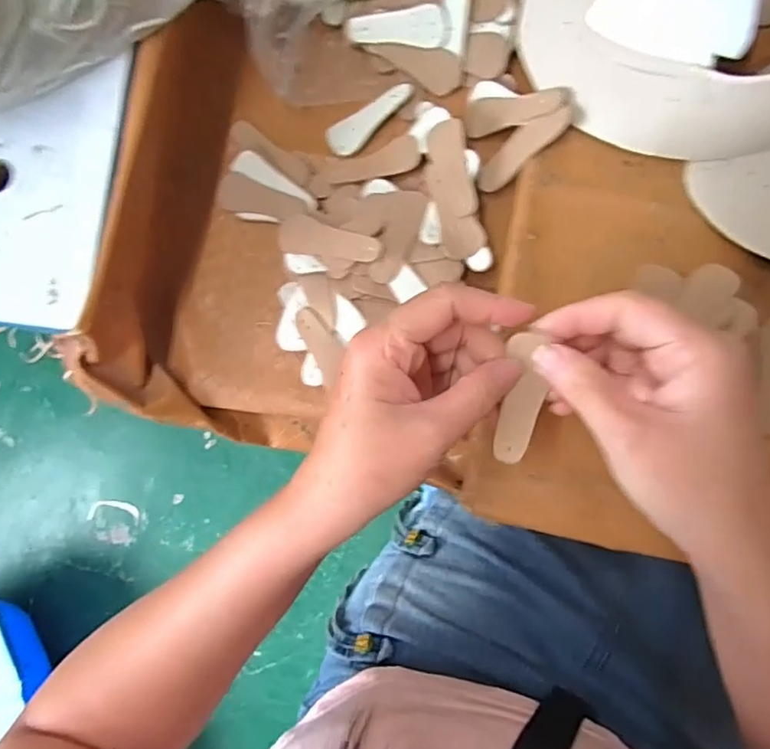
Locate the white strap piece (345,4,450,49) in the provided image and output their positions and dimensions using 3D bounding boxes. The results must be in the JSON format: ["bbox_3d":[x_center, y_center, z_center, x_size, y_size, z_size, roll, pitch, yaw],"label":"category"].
[{"bbox_3d":[0.007,-0.211,0.358,0.064,0.004,0.022,9,130,14],"label":"white strap piece"}]

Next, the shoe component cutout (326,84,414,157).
[{"bbox_3d":[-0.008,-0.160,0.371,0.061,0.005,0.024,-31,83,4],"label":"shoe component cutout"}]

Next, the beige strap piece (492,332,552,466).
[{"bbox_3d":[0.062,0.012,0.266,0.018,0.004,0.059,9,104,8],"label":"beige strap piece"}]

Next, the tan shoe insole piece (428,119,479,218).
[{"bbox_3d":[0.039,-0.121,0.347,0.023,0.009,0.060,-11,84,6],"label":"tan shoe insole piece"}]

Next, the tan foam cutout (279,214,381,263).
[{"bbox_3d":[-0.032,-0.079,0.341,0.060,0.005,0.021,9,87,8],"label":"tan foam cutout"}]

